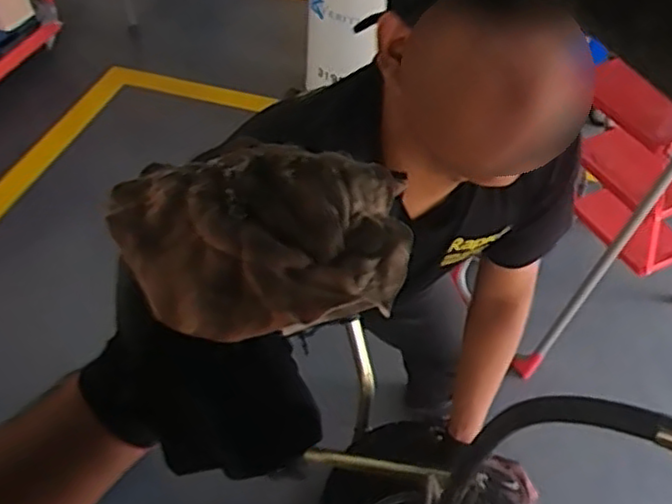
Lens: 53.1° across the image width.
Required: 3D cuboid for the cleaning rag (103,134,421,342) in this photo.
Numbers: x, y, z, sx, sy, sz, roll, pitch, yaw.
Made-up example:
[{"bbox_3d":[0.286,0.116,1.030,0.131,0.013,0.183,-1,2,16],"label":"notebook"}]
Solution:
[{"bbox_3d":[-0.037,-0.009,0.382,0.156,0.035,0.123,-14,50,-17],"label":"cleaning rag"}]

